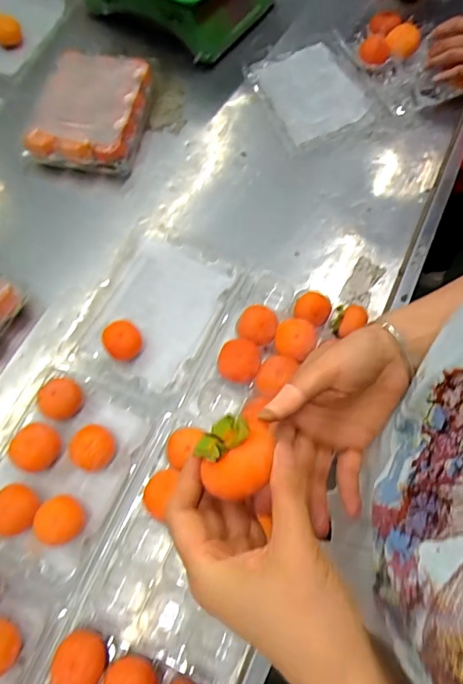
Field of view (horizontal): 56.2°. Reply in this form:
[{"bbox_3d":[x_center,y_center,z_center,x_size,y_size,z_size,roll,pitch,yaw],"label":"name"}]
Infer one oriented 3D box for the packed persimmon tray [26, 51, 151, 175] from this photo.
[{"bbox_3d":[-0.232,-0.377,0.721,0.172,0.061,0.223,6,66,4],"label":"packed persimmon tray"}]

